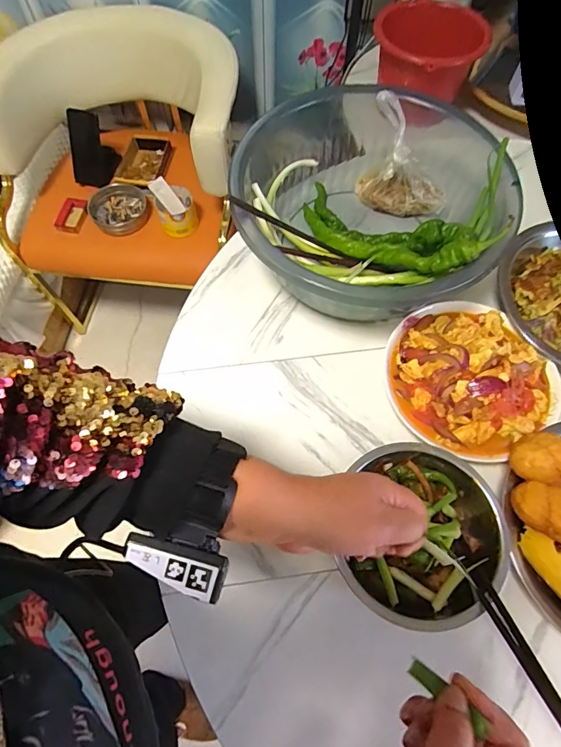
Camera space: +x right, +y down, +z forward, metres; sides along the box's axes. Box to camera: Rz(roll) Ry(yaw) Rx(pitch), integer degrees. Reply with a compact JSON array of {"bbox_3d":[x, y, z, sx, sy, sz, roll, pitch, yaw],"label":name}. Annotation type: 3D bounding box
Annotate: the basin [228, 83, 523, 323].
[{"bbox_3d":[0.120,-0.227,0.576,0.335,0.141,0.303,-3,65,-2],"label":"basin"}]

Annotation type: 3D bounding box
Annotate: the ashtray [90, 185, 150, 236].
[{"bbox_3d":[-0.403,-0.410,1.080,0.143,0.055,0.130,-16,66,-7],"label":"ashtray"}]

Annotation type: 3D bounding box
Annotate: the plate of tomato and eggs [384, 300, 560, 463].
[{"bbox_3d":[0.223,-0.001,0.512,0.179,0.056,0.185,0,65,0],"label":"plate of tomato and eggs"}]

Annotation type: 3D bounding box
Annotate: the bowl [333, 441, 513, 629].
[{"bbox_3d":[0.136,0.159,0.436,0.155,0.065,0.163,0,65,0],"label":"bowl"}]

